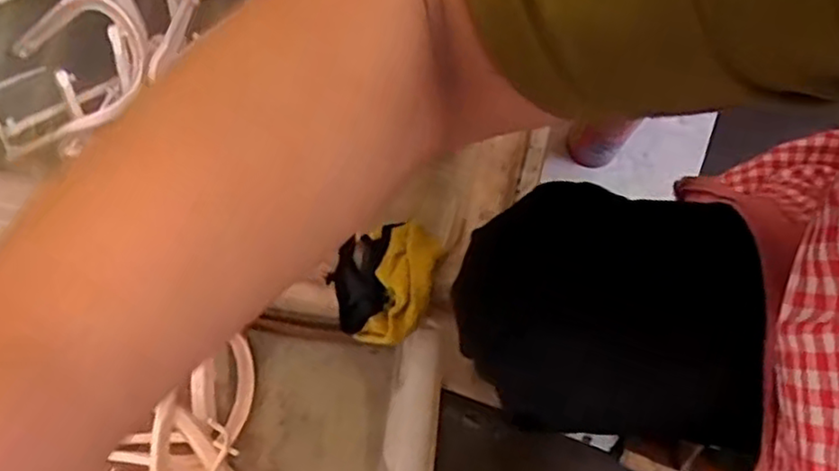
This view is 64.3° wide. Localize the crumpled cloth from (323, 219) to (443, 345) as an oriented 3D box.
[{"bbox_3d":[-0.032,0.036,0.561,0.088,0.038,0.103,26,78,8],"label":"crumpled cloth"}]

